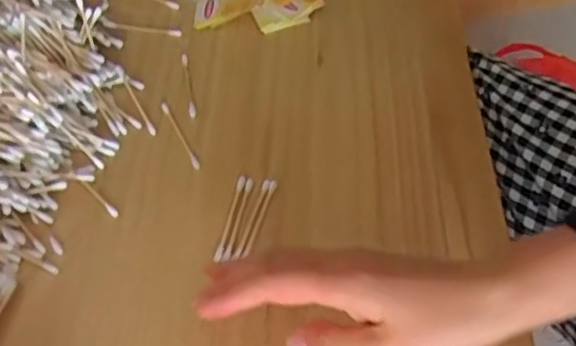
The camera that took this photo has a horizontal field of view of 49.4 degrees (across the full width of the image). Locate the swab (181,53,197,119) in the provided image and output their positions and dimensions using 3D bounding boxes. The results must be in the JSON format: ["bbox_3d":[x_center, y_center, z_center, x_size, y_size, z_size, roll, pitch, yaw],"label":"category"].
[{"bbox_3d":[-0.080,-0.073,0.507,0.006,0.004,0.074,-10,52,-6],"label":"swab"}]

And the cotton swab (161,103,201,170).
[{"bbox_3d":[-0.082,-0.030,0.475,0.006,0.004,0.071,-23,55,-16],"label":"cotton swab"}]

